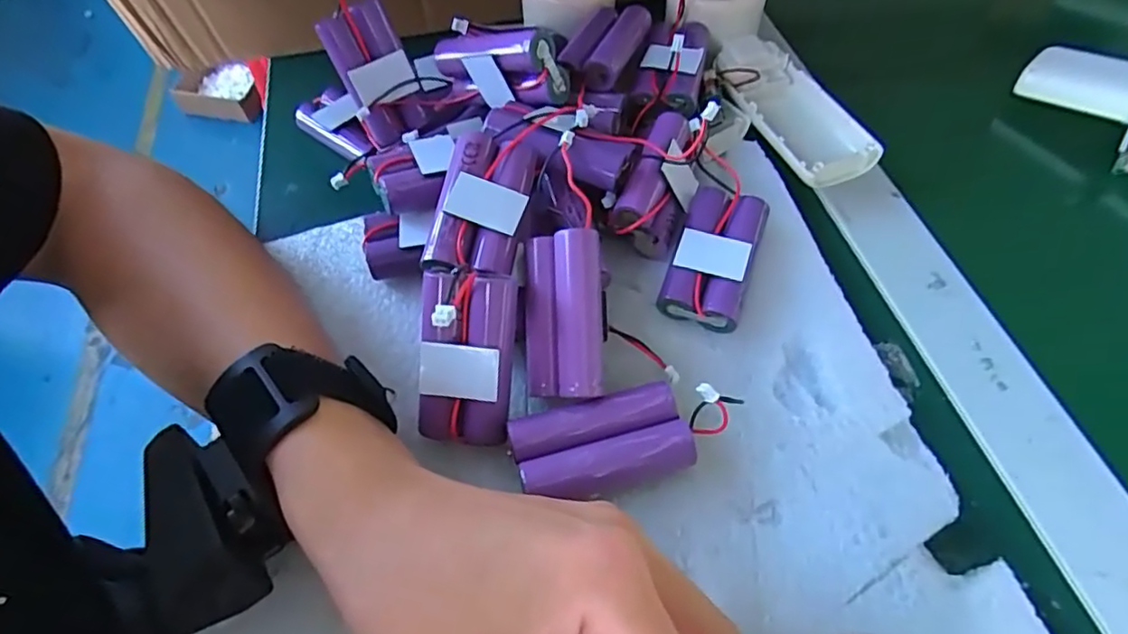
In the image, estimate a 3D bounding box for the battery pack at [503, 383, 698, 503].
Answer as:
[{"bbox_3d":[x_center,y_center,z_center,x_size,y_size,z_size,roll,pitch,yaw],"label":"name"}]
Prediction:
[{"bbox_3d":[0.015,0.049,0.238,0.065,0.018,0.032,-16,55,-6],"label":"battery pack"}]

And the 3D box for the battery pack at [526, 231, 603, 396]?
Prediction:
[{"bbox_3d":[0.000,-0.001,0.248,0.031,0.016,0.065,-8,81,40],"label":"battery pack"}]

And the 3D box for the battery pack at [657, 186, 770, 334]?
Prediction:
[{"bbox_3d":[0.069,-0.028,0.282,0.034,0.023,0.066,16,58,15],"label":"battery pack"}]

